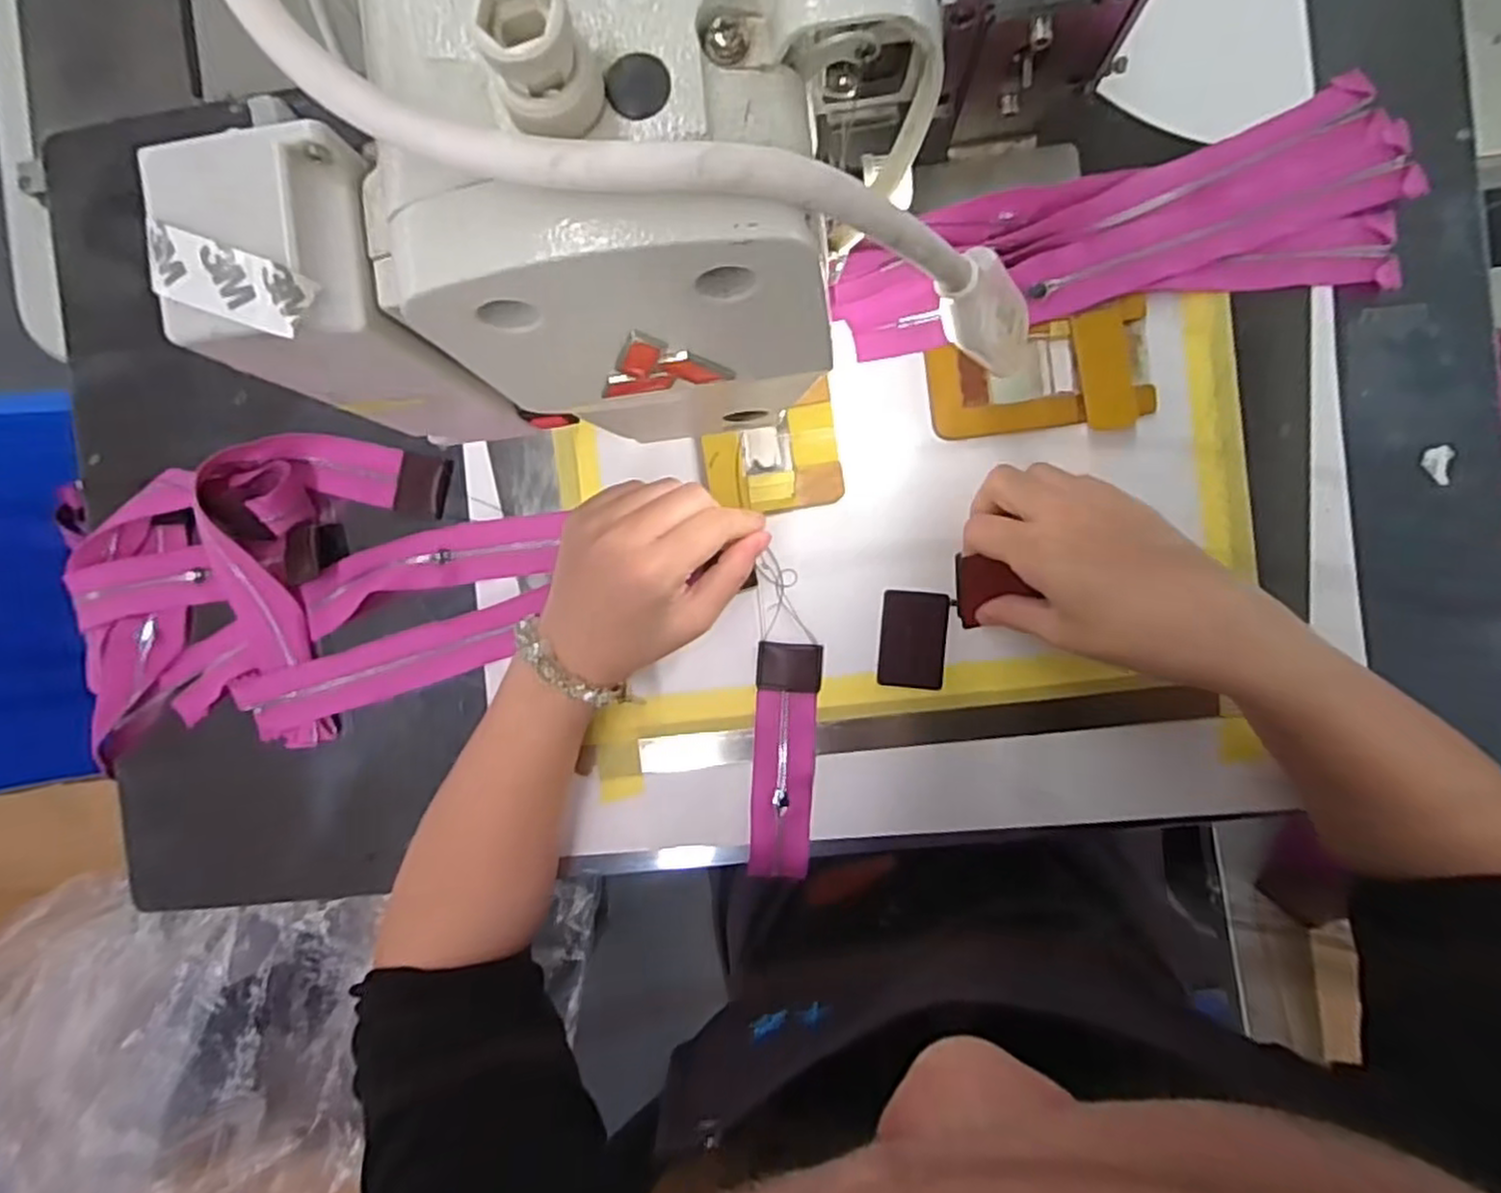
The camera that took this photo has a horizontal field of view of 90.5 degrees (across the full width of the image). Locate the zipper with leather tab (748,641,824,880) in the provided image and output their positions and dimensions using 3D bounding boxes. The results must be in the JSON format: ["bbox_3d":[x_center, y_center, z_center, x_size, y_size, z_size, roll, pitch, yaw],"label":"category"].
[{"bbox_3d":[0.018,0.090,0.406,0.034,0.004,0.128,3,92,-2],"label":"zipper with leather tab"}]

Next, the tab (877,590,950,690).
[{"bbox_3d":[0.088,0.024,0.403,0.035,0.004,0.051,5,91,4],"label":"tab"}]

